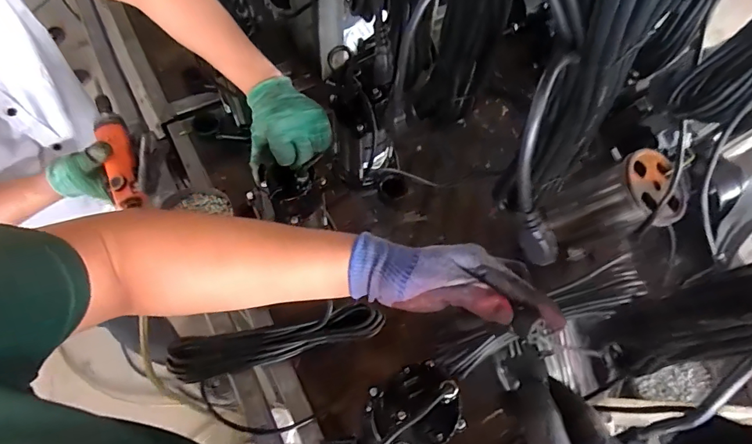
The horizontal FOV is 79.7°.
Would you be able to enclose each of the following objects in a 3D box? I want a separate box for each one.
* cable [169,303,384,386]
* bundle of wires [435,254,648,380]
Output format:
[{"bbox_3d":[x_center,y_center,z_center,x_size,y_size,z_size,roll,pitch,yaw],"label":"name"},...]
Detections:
[{"bbox_3d":[-0.156,0.189,0.730,0.330,0.034,0.065,-12,64,-8],"label":"cable"},{"bbox_3d":[0.264,0.156,0.721,0.348,0.055,0.064,-21,66,-6],"label":"bundle of wires"}]

